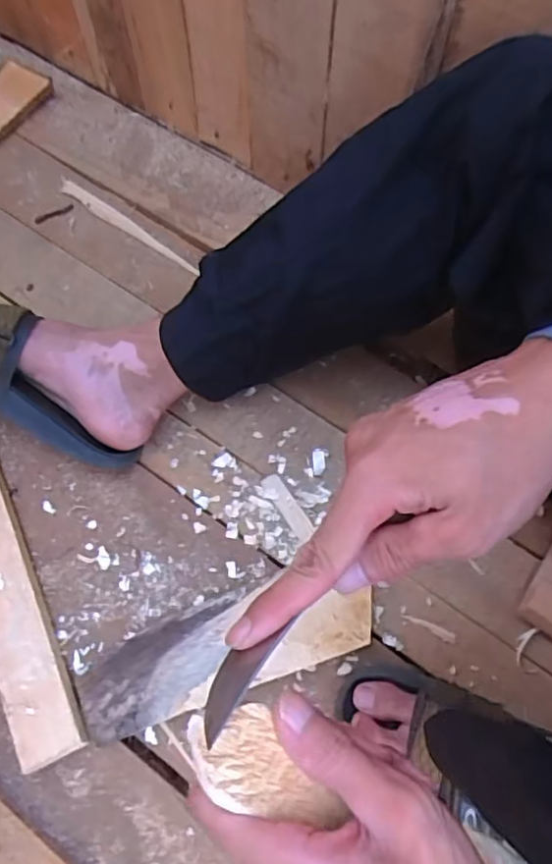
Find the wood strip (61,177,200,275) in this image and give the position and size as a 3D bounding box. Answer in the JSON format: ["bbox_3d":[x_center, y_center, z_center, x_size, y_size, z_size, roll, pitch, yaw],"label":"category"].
[{"bbox_3d":[-0.181,-0.250,0.739,0.224,0.009,0.017,36,73,14],"label":"wood strip"}]

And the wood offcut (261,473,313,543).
[{"bbox_3d":[0.010,0.074,0.599,0.021,0.004,0.072,-31,71,-11],"label":"wood offcut"}]

